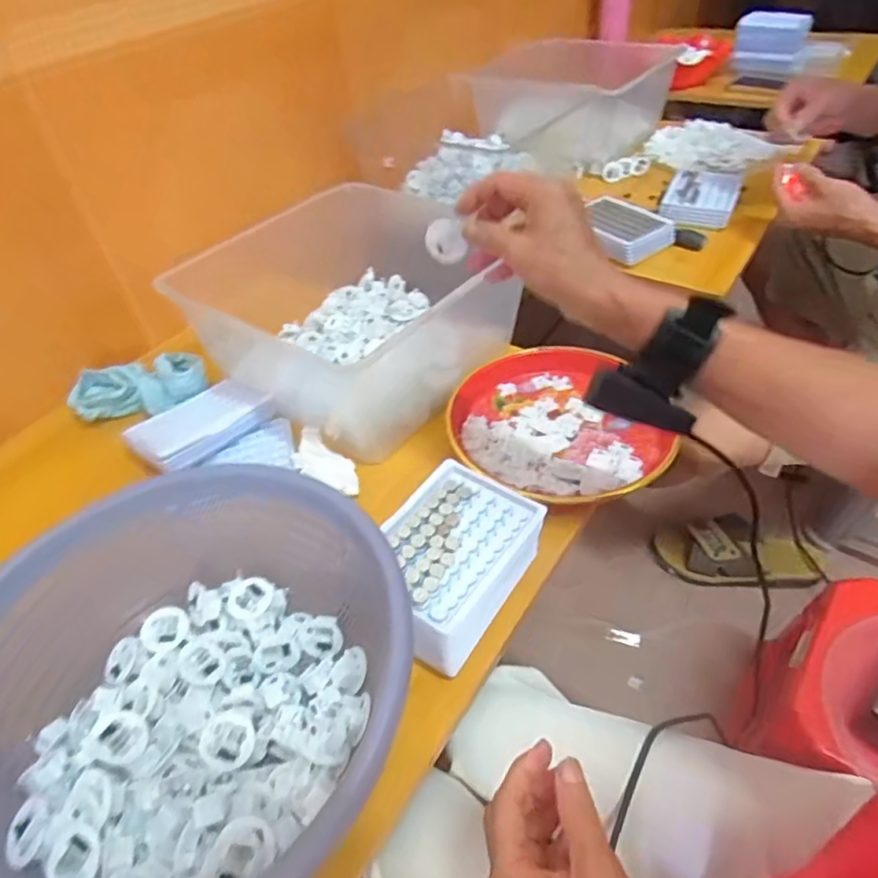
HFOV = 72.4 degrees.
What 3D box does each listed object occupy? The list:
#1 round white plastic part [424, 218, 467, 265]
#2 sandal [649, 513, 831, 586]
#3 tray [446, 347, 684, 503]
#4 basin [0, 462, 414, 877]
[{"bbox_3d":[0.006,-0.151,0.456,0.036,0.034,0.006,19,50,24],"label":"round white plastic part"},{"bbox_3d":[0.518,0.194,1.020,0.278,0.074,0.102,2,45,8],"label":"sandal"},{"bbox_3d":[0.115,-0.015,0.608,0.202,0.027,0.215,-3,45,3],"label":"tray"},{"bbox_3d":[-0.163,0.159,0.382,0.281,0.103,0.276,-3,45,3],"label":"basin"}]

